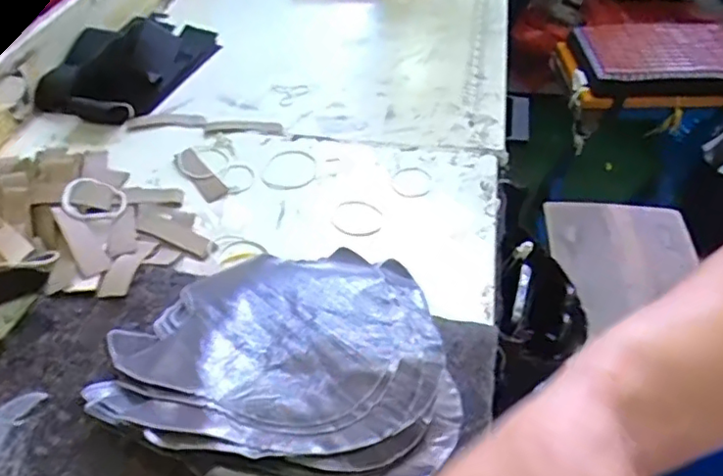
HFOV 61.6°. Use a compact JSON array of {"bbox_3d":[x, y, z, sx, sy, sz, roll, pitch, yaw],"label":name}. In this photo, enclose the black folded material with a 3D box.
[{"bbox_3d":[-0.274,-0.236,0.754,0.106,0.085,0.309,4,43,6],"label":"black folded material"}]

